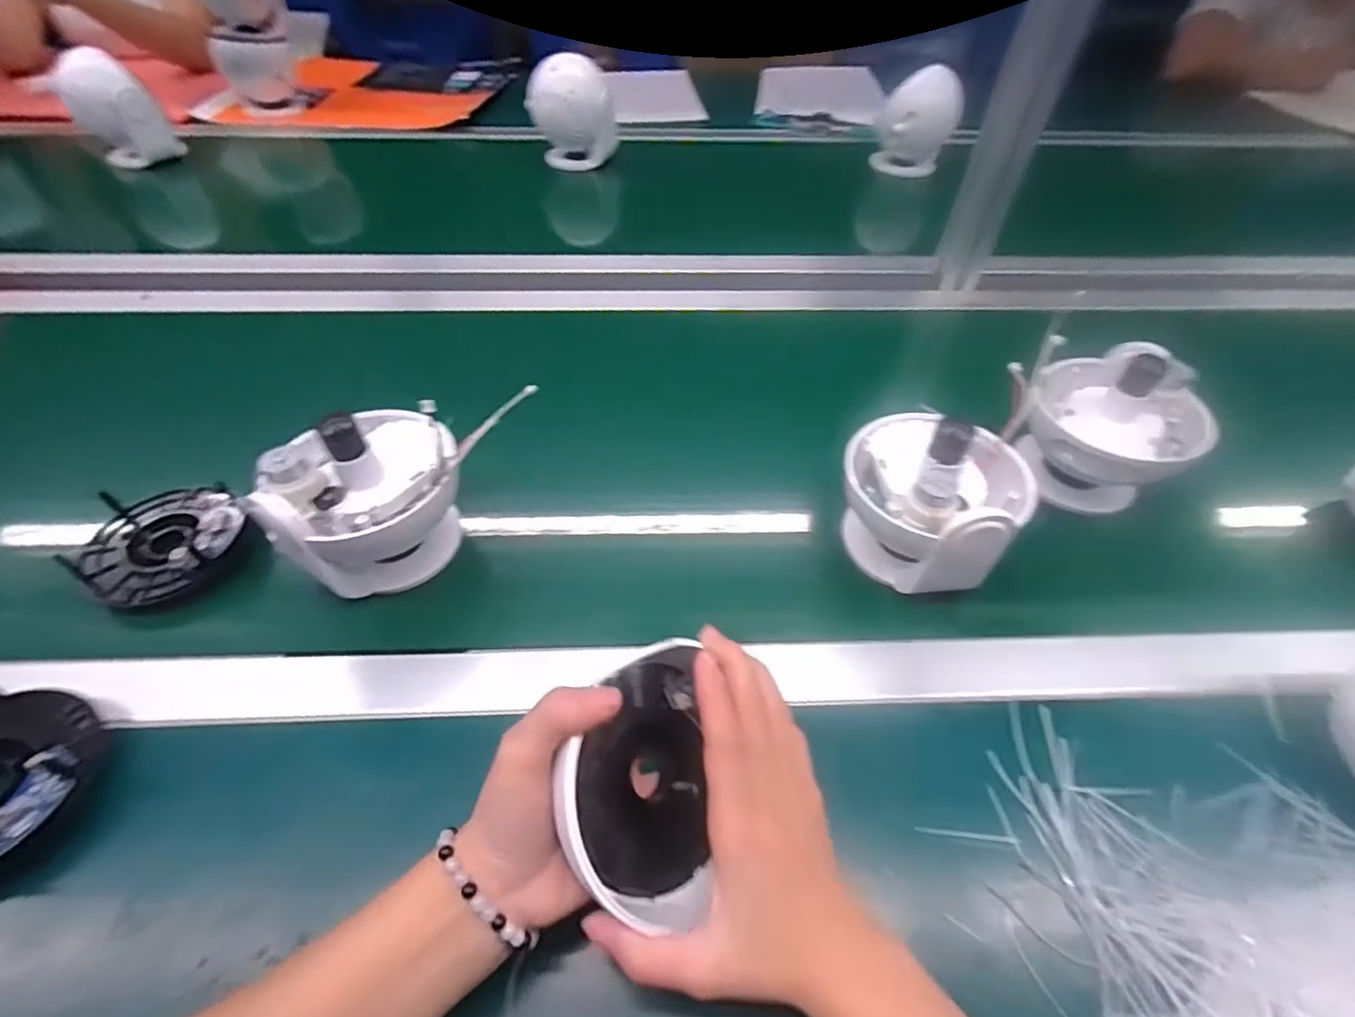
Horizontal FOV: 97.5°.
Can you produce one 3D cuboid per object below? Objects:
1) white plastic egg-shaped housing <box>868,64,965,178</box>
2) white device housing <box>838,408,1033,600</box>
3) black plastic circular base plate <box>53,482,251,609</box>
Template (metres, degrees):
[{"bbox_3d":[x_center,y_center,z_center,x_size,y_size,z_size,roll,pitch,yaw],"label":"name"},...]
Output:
[{"bbox_3d":[0.347,-0.556,0.869,0.112,0.141,0.091,18,53,15],"label":"white plastic egg-shaped housing"},{"bbox_3d":[0.175,-0.012,0.413,0.114,0.105,0.104,32,57,24],"label":"white device housing"},{"bbox_3d":[-0.364,0.020,0.420,0.096,0.028,0.098,0,51,0],"label":"black plastic circular base plate"}]

